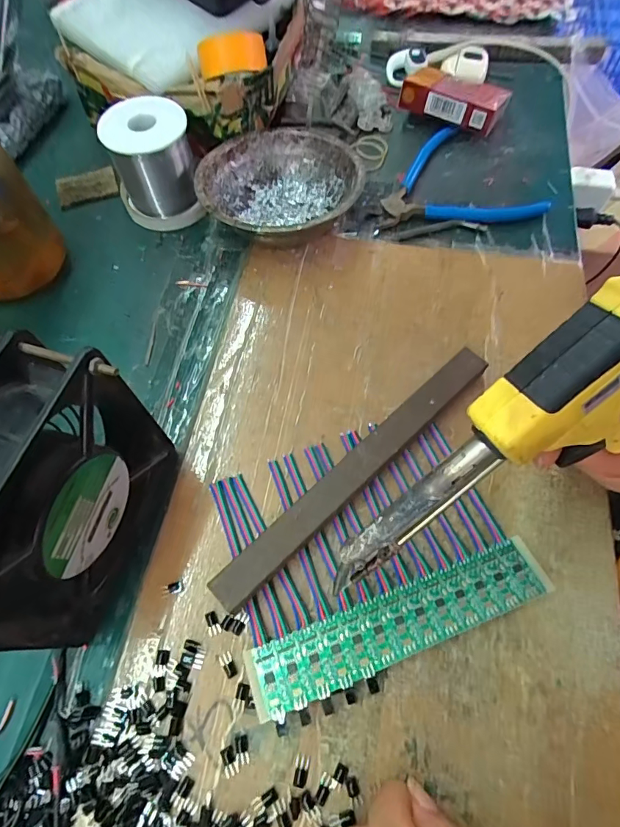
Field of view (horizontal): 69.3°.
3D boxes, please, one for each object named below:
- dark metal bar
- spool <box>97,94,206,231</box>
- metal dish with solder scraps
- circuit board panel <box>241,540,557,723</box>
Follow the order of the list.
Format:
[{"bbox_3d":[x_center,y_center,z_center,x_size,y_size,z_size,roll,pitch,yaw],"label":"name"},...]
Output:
[{"bbox_3d":[0.031,0.032,0.270,0.213,0.018,0.020,-41,69,-16],"label":"dark metal bar"},{"bbox_3d":[-0.125,-0.198,0.361,0.065,0.070,0.062,-1,64,2],"label":"spool"},{"bbox_3d":[-0.023,-0.175,0.360,0.122,0.043,0.120,-1,64,2],"label":"metal dish with solder scraps"},{"bbox_3d":[0.048,0.109,0.236,0.162,0.004,0.032,-19,53,-9],"label":"circuit board panel"}]

